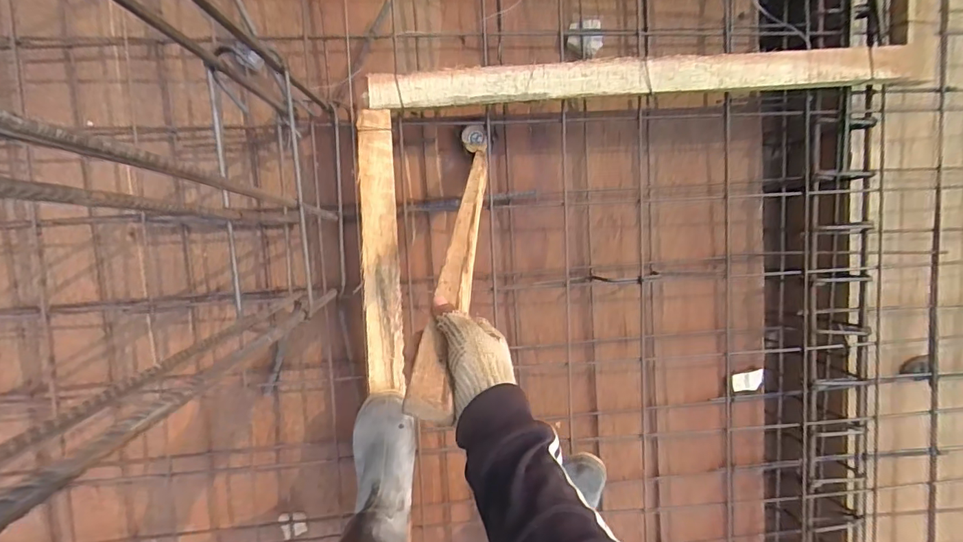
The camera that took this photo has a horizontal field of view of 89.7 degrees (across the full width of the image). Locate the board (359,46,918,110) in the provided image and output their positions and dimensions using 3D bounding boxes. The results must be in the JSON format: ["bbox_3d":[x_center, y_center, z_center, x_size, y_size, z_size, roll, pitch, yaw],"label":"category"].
[{"bbox_3d":[0.292,-0.331,0.827,0.940,0.030,0.057,-5,94,-5],"label":"board"}]

